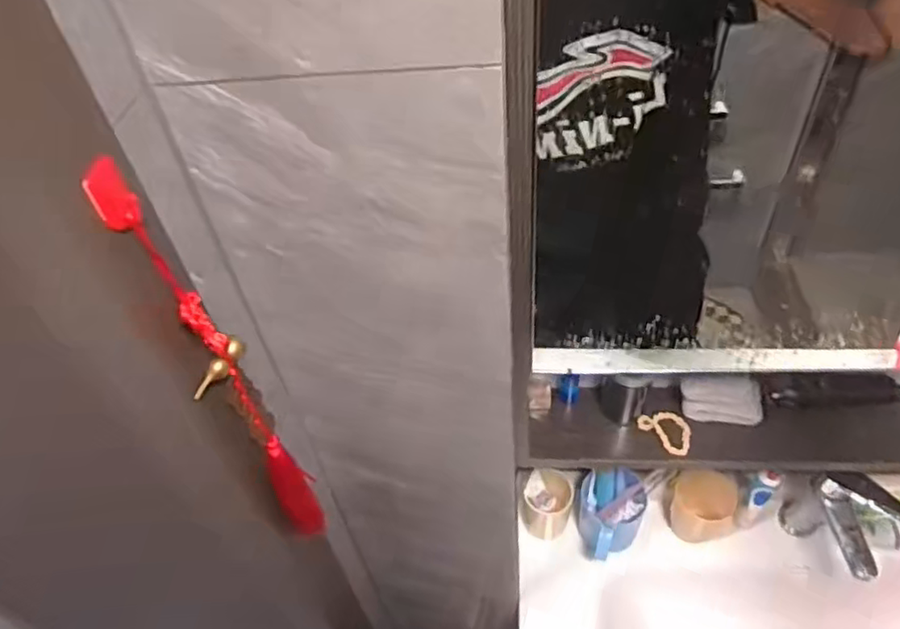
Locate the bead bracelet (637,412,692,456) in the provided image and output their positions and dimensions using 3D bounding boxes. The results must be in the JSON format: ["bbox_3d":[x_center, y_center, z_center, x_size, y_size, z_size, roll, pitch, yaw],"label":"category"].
[{"bbox_3d":[0.251,0.132,0.741,0.041,0.011,0.060,-36,54,-24],"label":"bead bracelet"}]

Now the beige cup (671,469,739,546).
[{"bbox_3d":[0.350,0.267,0.899,0.084,0.085,0.086,23,54,24],"label":"beige cup"}]

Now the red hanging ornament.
[{"bbox_3d":[-0.127,0.051,0.390,0.029,0.325,0.029,-24,50,-15],"label":"red hanging ornament"}]

